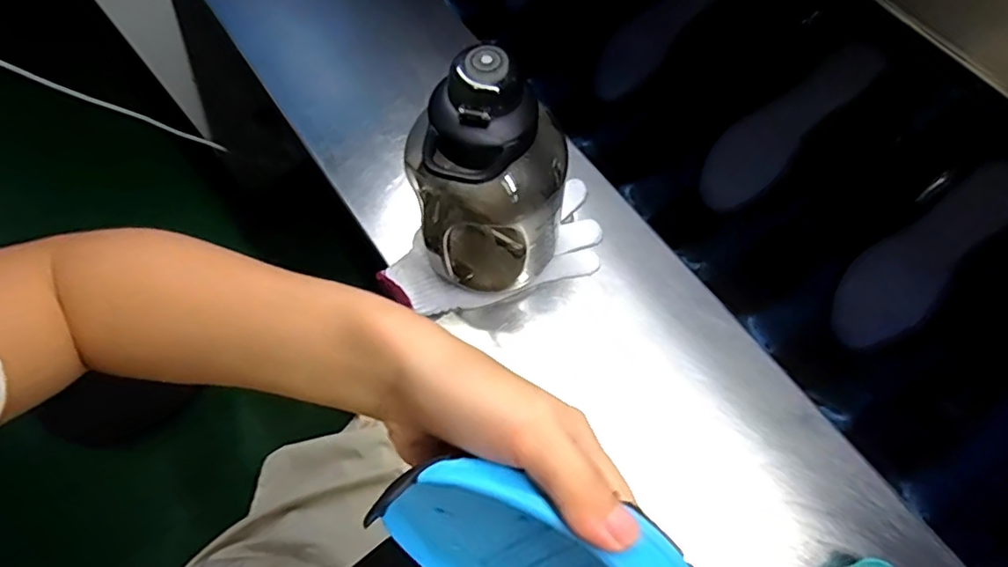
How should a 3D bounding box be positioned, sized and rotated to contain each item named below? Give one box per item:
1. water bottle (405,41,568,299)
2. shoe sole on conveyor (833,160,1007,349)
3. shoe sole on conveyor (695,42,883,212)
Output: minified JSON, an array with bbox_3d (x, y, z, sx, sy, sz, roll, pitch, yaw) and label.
[{"bbox_3d":[-0.008,-0.067,0.477,0.100,0.231,0.104,18,68,9],"label":"water bottle"},{"bbox_3d":[0.411,-0.029,0.570,0.218,0.009,0.072,-48,71,11],"label":"shoe sole on conveyor"},{"bbox_3d":[0.307,-0.175,0.636,0.226,0.023,0.073,-43,70,7],"label":"shoe sole on conveyor"}]

